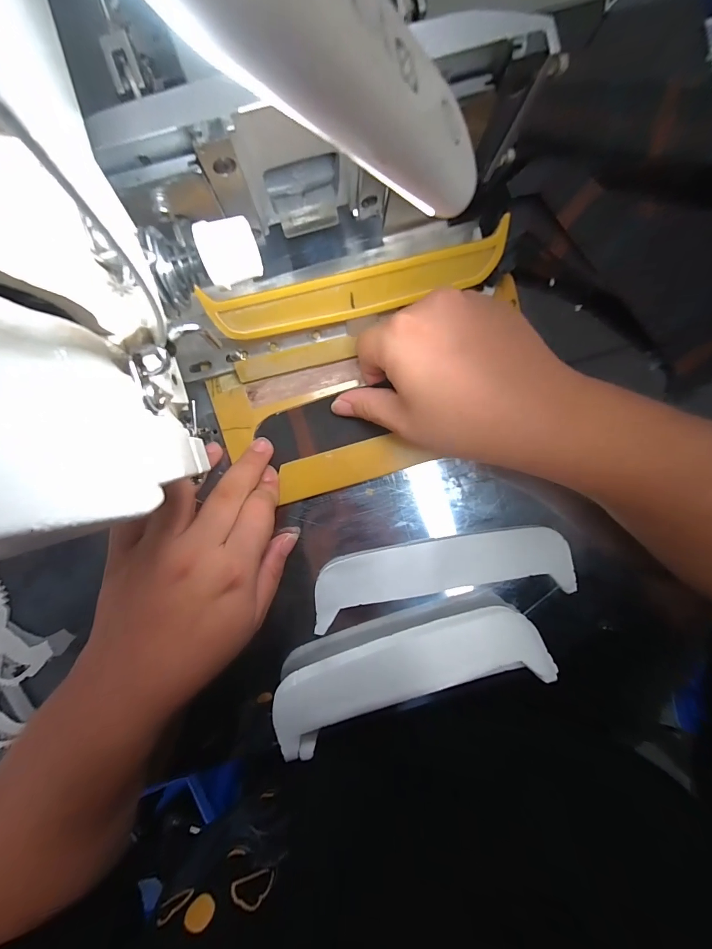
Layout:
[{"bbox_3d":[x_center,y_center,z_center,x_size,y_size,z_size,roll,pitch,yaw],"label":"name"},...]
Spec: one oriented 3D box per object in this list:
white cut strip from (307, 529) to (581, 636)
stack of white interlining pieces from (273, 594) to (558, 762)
[{"bbox_3d":[0.066,0.075,0.280,0.194,0.007,0.051,-8,91,-4],"label":"white cut strip"},{"bbox_3d":[0.036,0.138,0.268,0.194,0.016,0.069,-18,73,-3],"label":"stack of white interlining pieces"}]

